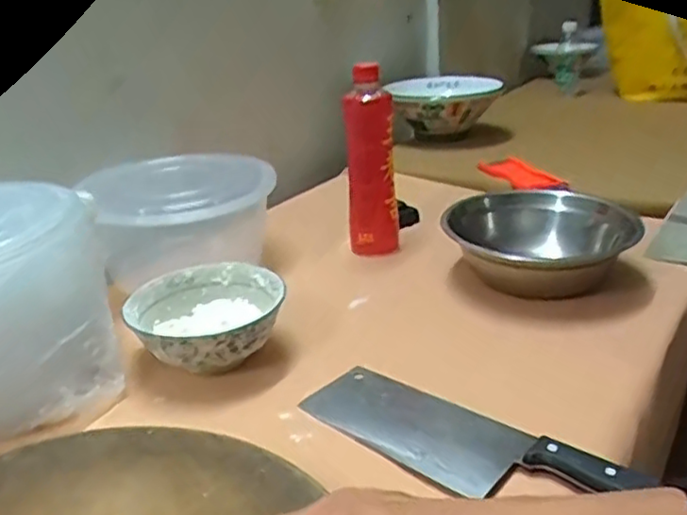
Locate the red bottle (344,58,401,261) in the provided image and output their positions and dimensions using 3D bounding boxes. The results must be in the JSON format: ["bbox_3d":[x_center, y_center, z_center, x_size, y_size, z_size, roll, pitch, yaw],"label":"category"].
[{"bbox_3d":[0.030,-0.119,0.825,0.064,0.209,0.057,-5,23,-3],"label":"red bottle"}]

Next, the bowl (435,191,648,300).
[{"bbox_3d":[0.214,-0.014,0.750,0.184,0.077,0.186,-3,23,1],"label":"bowl"}]

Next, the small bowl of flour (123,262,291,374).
[{"bbox_3d":[-0.130,0.064,0.639,0.137,0.063,0.137,-3,23,1],"label":"small bowl of flour"}]

